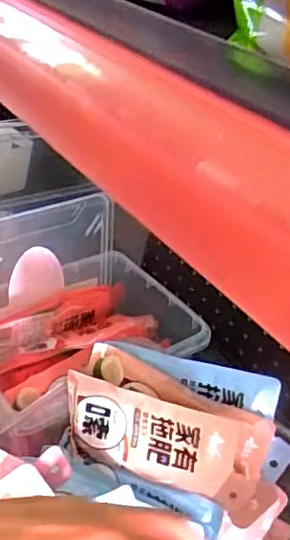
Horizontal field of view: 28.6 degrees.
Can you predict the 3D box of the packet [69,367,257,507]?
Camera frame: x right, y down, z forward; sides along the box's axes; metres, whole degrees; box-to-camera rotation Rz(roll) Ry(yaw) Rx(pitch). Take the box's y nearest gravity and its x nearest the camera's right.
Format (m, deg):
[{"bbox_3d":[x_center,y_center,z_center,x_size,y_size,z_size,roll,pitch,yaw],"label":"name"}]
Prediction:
[{"bbox_3d":[0.009,0.112,0.381,0.129,0.059,0.015,15,17,15],"label":"packet"}]

